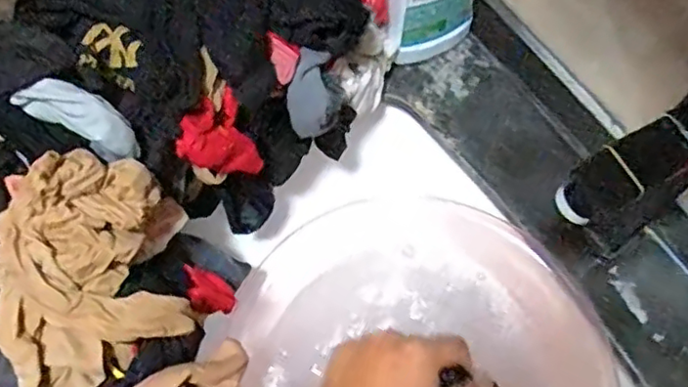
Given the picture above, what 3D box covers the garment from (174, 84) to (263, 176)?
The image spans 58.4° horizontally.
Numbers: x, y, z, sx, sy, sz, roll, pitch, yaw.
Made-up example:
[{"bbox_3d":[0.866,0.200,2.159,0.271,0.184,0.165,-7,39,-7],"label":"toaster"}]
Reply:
[{"bbox_3d":[-0.102,-0.042,0.484,0.060,0.065,0.047,-29,68,-13],"label":"garment"}]

